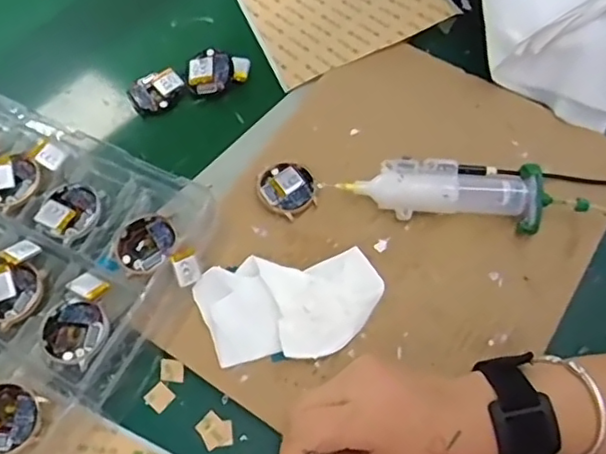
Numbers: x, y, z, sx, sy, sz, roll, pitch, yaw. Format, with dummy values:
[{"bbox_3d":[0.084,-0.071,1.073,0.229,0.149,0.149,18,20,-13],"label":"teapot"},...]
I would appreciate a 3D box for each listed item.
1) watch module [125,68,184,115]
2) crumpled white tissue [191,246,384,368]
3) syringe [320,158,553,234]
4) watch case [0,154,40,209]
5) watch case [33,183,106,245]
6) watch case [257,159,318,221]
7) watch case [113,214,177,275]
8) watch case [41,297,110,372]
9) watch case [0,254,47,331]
[{"bbox_3d":[-0.126,-0.116,0.521,0.045,0.012,0.037,-36,68,-16],"label":"watch module"},{"bbox_3d":[-0.008,0.052,0.407,0.122,0.008,0.071,-11,63,-5],"label":"crumpled white tissue"},{"bbox_3d":[0.101,-0.025,0.440,0.145,0.029,0.040,7,63,4],"label":"syringe"},{"bbox_3d":[-0.218,-0.035,0.449,0.039,0.011,0.042,37,69,18],"label":"watch case"},{"bbox_3d":[-0.166,-0.011,0.436,0.043,0.010,0.044,32,68,16],"label":"watch case"},{"bbox_3d":[-0.012,-0.029,0.456,0.041,0.007,0.046,-31,67,-14],"label":"watch case"},{"bbox_3d":[-0.108,0.012,0.415,0.042,0.012,0.041,-34,67,-15],"label":"watch case"},{"bbox_3d":[-0.147,0.068,0.393,0.042,0.012,0.041,20,65,11],"label":"watch case"},{"bbox_3d":[-0.203,0.044,0.410,0.048,0.011,0.044,14,64,8],"label":"watch case"}]

